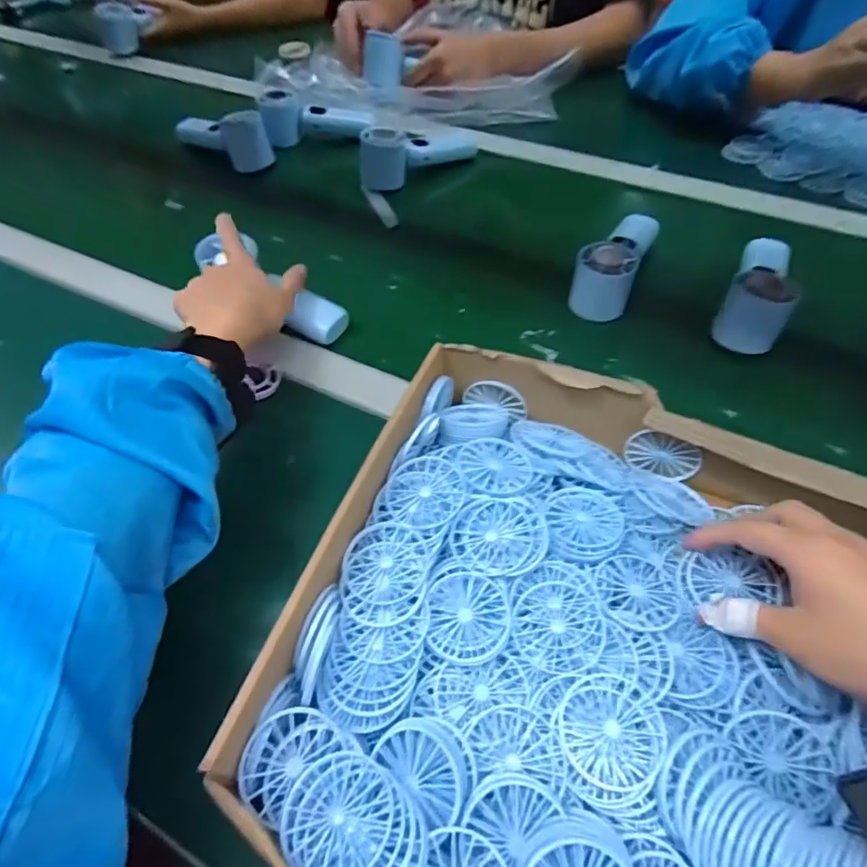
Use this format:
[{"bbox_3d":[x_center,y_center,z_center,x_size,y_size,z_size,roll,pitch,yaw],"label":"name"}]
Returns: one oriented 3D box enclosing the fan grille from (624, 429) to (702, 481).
[{"bbox_3d":[0.165,0.016,0.389,0.049,0.040,0.011,22,59,17],"label":"fan grille"}]

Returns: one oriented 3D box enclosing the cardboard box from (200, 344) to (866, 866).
[{"bbox_3d":[0.103,0.121,0.294,0.339,0.075,0.321,19,56,10],"label":"cardboard box"}]

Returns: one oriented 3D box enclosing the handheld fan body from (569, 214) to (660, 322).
[{"bbox_3d":[0.183,-0.178,0.541,0.058,0.050,0.163,21,58,17],"label":"handheld fan body"}]

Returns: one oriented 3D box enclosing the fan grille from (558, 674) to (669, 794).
[{"bbox_3d":[0.089,0.149,0.274,0.049,0.013,0.054,25,59,19],"label":"fan grille"}]

